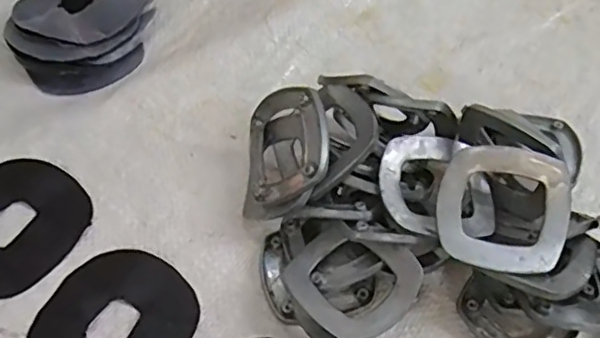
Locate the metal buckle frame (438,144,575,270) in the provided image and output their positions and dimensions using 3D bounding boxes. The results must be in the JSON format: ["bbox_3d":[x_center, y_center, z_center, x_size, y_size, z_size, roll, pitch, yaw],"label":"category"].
[{"bbox_3d":[0.098,0.019,0.285,0.060,0.007,0.057,9,88,2],"label":"metal buckle frame"}]

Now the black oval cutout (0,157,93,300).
[{"bbox_3d":[-0.162,0.031,0.340,0.075,0.004,0.081,35,64,19],"label":"black oval cutout"}]

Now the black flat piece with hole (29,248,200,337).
[{"bbox_3d":[-0.095,0.081,0.310,0.074,0.004,0.081,24,59,12],"label":"black flat piece with hole"}]

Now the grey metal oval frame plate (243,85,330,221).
[{"bbox_3d":[-0.009,-0.007,0.330,0.067,0.016,0.068,-9,71,44],"label":"grey metal oval frame plate"}]

